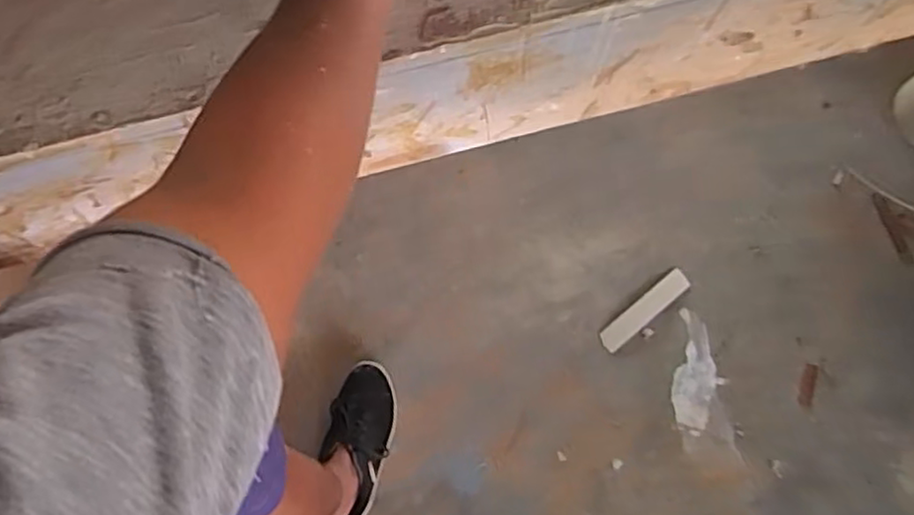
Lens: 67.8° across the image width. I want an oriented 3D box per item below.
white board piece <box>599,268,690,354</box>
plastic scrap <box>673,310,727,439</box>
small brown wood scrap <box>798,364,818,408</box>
[{"bbox_3d":[0.351,0.099,1.266,0.201,0.007,0.045,-38,79,-10],"label":"white board piece"},{"bbox_3d":[0.439,0.210,1.238,0.082,0.012,0.212,12,75,2],"label":"plastic scrap"},{"bbox_3d":[0.642,0.234,1.242,0.026,0.009,0.078,14,75,3],"label":"small brown wood scrap"}]

